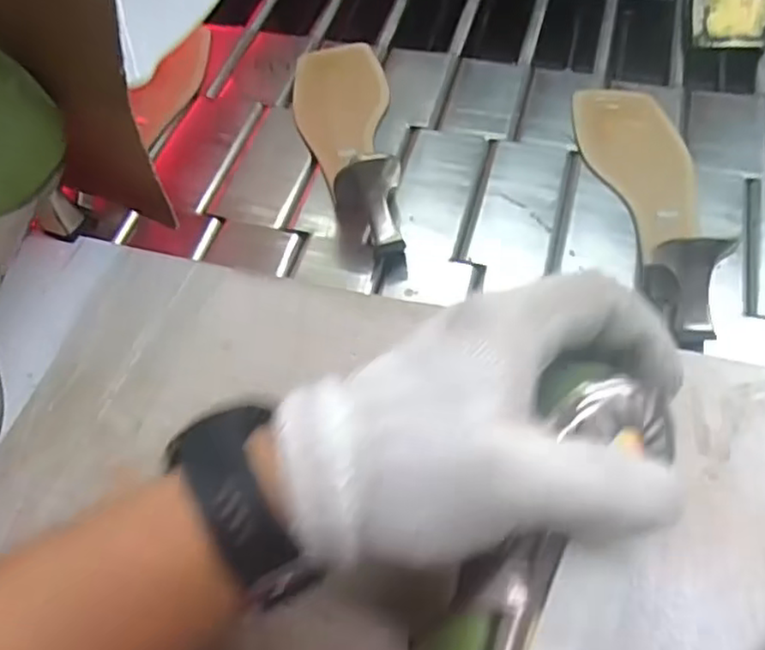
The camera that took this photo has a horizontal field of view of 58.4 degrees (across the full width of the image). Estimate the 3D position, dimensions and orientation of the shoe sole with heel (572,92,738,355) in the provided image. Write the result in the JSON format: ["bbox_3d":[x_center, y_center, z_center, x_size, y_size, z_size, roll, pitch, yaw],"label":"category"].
[{"bbox_3d":[0.193,-0.100,0.474,0.072,0.047,0.241,-5,56,0],"label":"shoe sole with heel"}]

